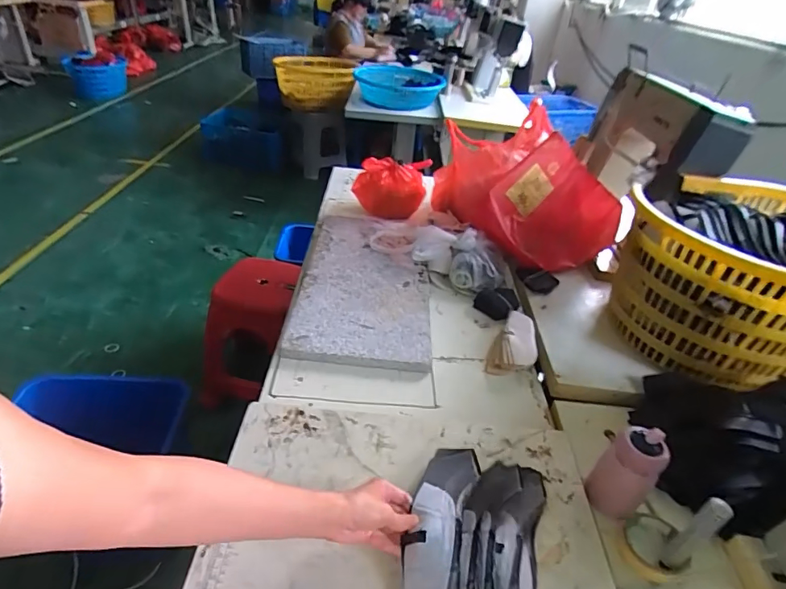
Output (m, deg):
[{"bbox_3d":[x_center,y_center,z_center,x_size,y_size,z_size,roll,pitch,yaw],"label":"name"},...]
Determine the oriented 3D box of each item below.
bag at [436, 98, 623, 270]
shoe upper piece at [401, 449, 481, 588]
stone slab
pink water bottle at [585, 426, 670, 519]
[{"bbox_3d":[0.366,-0.287,1.267,0.357,0.328,0.380,-12,39,-26],"label":"bag"},{"bbox_3d":[0.057,0.310,0.568,0.078,0.047,0.298,9,39,7],"label":"shoe upper piece"},{"bbox_3d":[-0.065,-0.040,1.142,0.301,0.043,0.595,6,35,-2],"label":"stone slab"},{"bbox_3d":[0.347,0.262,0.683,0.071,0.133,0.074,5,35,-4],"label":"pink water bottle"}]

